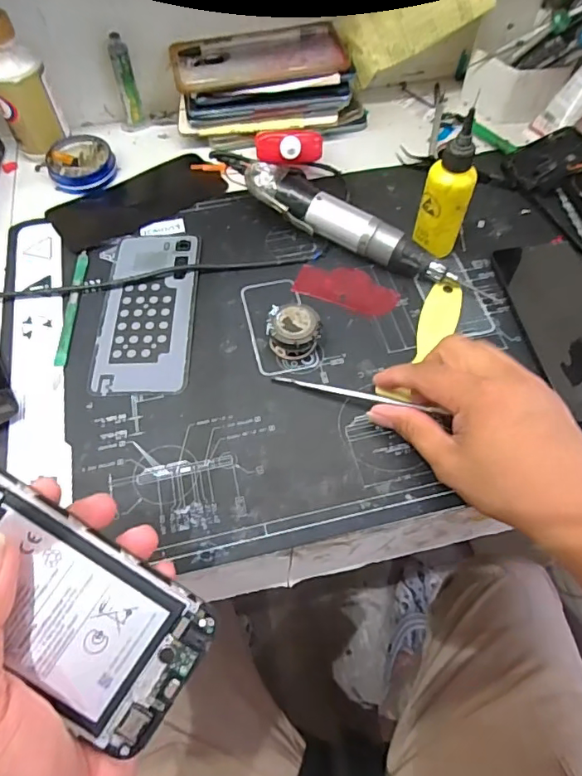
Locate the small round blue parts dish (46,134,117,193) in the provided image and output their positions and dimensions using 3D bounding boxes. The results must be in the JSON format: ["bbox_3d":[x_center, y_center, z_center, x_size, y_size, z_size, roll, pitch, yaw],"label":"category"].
[{"bbox_3d":[-0.205,-0.220,0.490,0.060,0.021,0.067,-26,64,-13],"label":"small round blue parts dish"}]

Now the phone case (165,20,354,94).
[{"bbox_3d":[-0.031,-0.319,0.482,0.161,0.018,0.079,-9,61,-5],"label":"phone case"}]

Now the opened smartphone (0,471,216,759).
[{"bbox_3d":[-0.115,0.089,0.220,0.159,0.004,0.069,35,81,-5],"label":"opened smartphone"}]

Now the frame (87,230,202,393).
[{"bbox_3d":[-0.116,-0.066,0.410,0.073,0.004,0.159,-1,61,0],"label":"frame"}]

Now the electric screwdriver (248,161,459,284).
[{"bbox_3d":[0.046,-0.134,0.424,0.187,0.045,0.033,31,66,16],"label":"electric screwdriver"}]

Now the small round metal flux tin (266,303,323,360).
[{"bbox_3d":[0.002,-0.042,0.383,0.039,0.024,0.036,0,61,0],"label":"small round metal flux tin"}]

